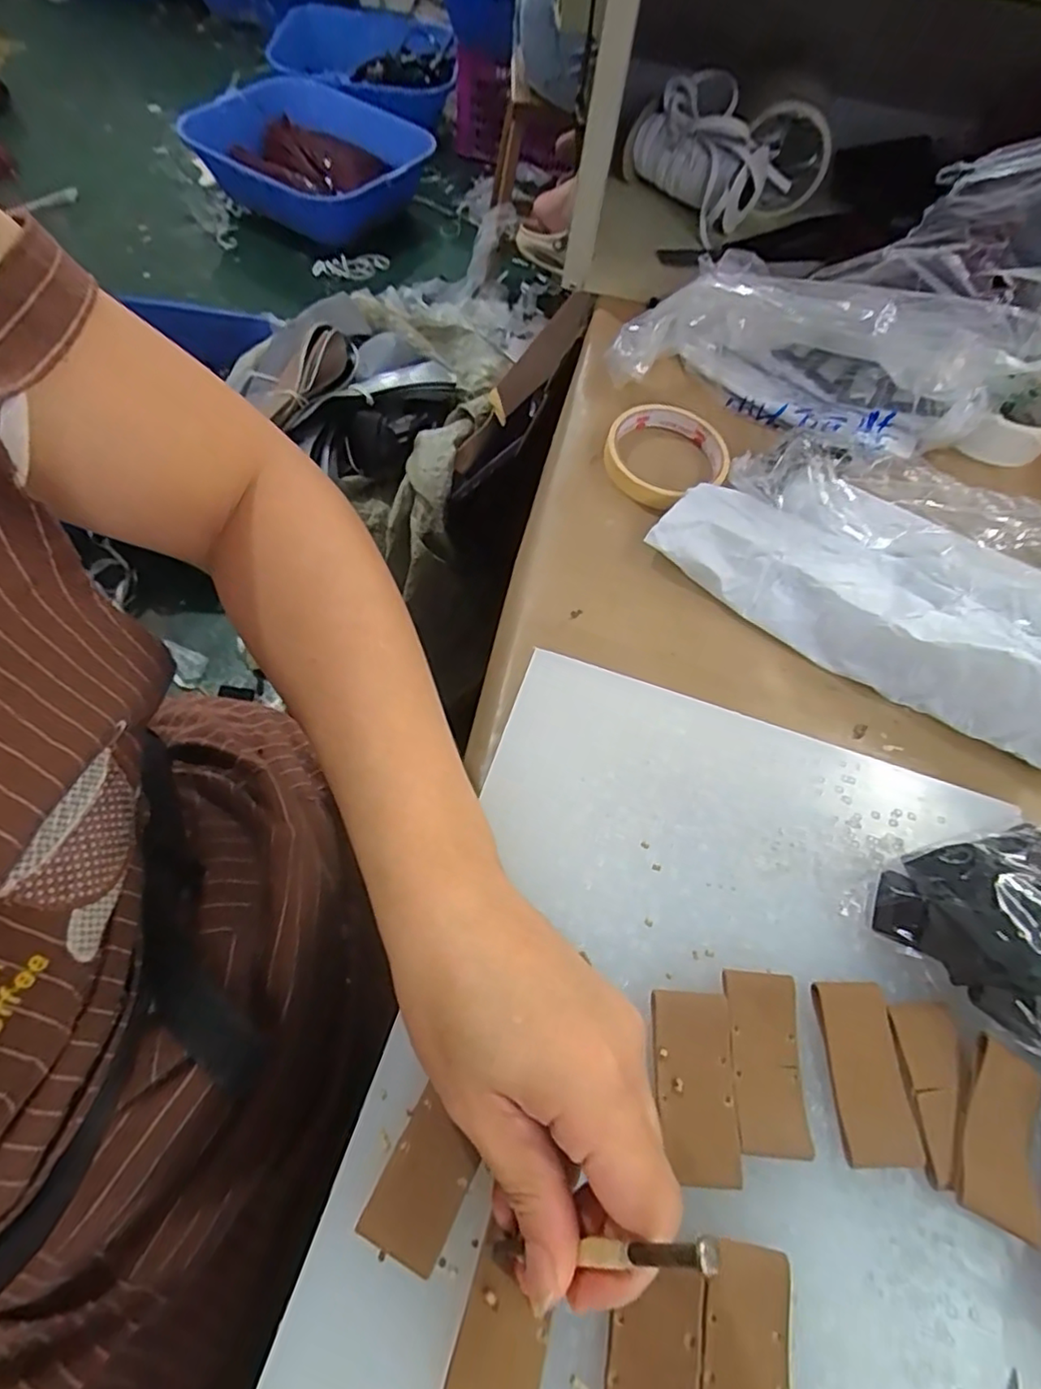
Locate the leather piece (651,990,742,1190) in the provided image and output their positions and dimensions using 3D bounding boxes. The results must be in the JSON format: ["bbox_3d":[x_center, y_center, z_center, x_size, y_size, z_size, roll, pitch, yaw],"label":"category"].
[{"bbox_3d":[0.064,0.145,0.235,0.030,0.004,0.060,5,60,-1],"label":"leather piece"}]

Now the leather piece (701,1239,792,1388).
[{"bbox_3d":[0.072,0.212,0.198,0.029,0.004,0.060,13,60,3],"label":"leather piece"}]

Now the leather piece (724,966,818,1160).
[{"bbox_3d":[0.094,0.139,0.241,0.027,0.004,0.060,6,60,-1],"label":"leather piece"}]

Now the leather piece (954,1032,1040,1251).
[{"bbox_3d":[0.176,0.160,0.231,0.026,0.004,0.058,23,61,9],"label":"leather piece"}]

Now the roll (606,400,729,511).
[{"bbox_3d":[0.100,-0.166,0.437,0.084,0.014,0.090,2,60,-3],"label":"roll"}]

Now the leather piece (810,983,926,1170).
[{"bbox_3d":[0.133,0.145,0.244,0.028,0.004,0.060,1,60,-3],"label":"leather piece"}]

